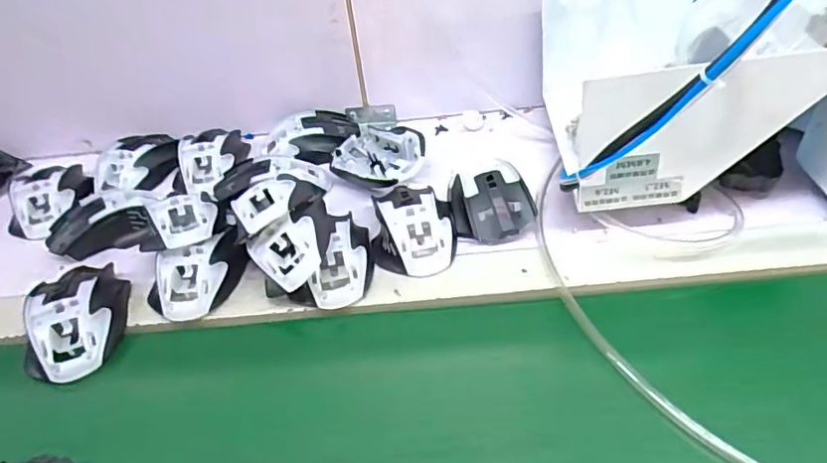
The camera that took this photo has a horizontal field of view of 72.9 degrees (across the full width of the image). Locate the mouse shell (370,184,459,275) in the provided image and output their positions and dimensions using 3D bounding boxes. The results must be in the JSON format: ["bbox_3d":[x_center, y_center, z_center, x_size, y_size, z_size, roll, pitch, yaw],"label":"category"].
[{"bbox_3d":[0.000,-0.007,0.497,0.072,0.028,0.100,-5,43,3],"label":"mouse shell"}]

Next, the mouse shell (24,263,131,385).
[{"bbox_3d":[-0.273,0.066,0.451,0.067,0.032,0.105,-15,44,-8],"label":"mouse shell"}]

